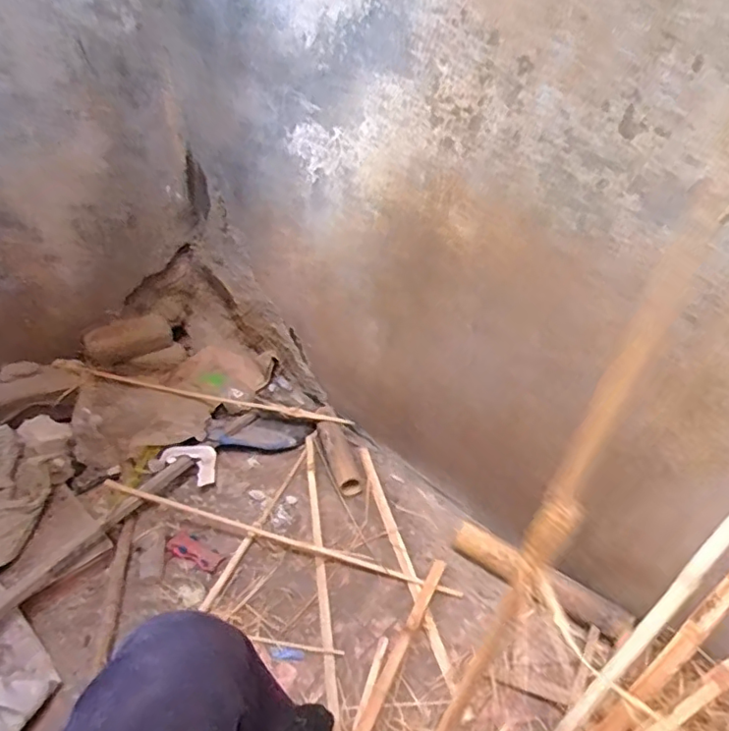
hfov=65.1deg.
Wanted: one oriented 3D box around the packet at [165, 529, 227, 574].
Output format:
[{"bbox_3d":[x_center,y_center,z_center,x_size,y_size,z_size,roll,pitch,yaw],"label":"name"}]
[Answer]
[{"bbox_3d":[-0.333,0.367,1.130,0.109,0.010,0.049,19,42,17],"label":"packet"}]

